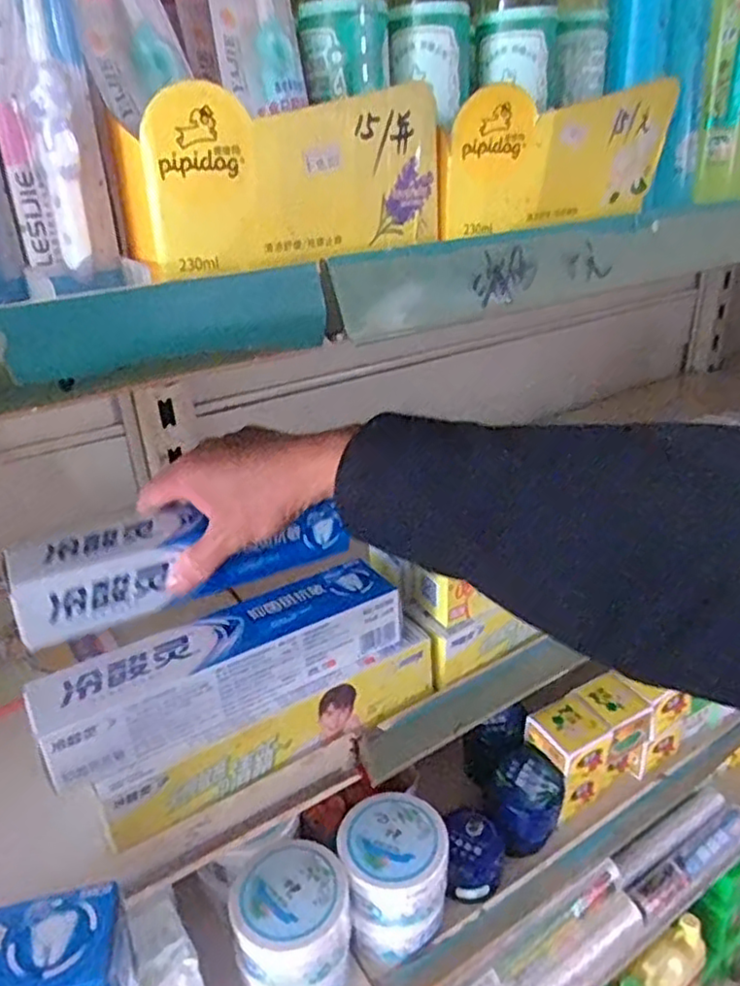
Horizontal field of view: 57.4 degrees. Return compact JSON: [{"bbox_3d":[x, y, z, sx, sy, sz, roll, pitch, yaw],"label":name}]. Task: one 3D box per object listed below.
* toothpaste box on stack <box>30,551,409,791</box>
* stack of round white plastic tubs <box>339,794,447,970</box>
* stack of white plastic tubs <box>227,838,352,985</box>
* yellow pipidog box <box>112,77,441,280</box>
[{"bbox_3d":[-0.086,0.104,0.426,0.228,0.043,0.058,-18,30,-27],"label":"toothpaste box on stack"},{"bbox_3d":[0.023,0.344,0.611,0.090,0.102,0.091,-8,27,-9],"label":"stack of round white plastic tubs"},{"bbox_3d":[-0.064,0.365,0.571,0.093,0.097,0.099,-6,26,-5],"label":"stack of white plastic tubs"},{"bbox_3d":[-0.037,-0.156,0.339,0.167,0.073,0.049,-23,32,-33],"label":"yellow pipidog box"}]

